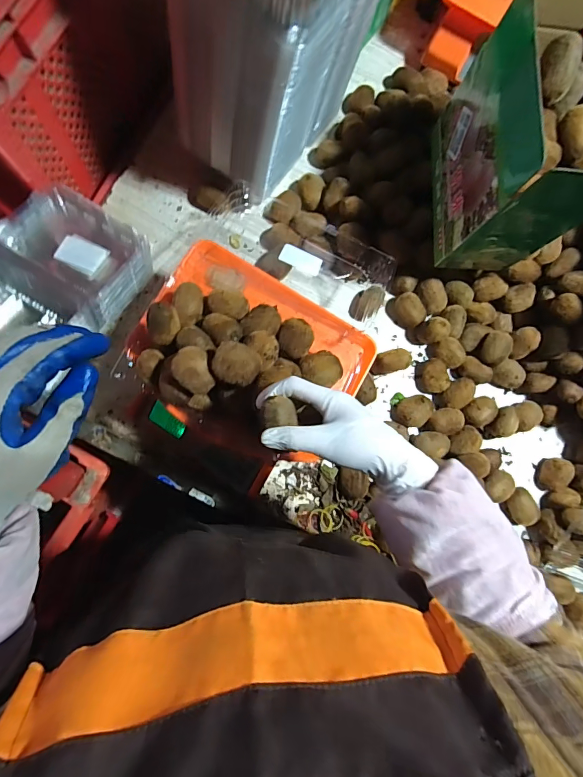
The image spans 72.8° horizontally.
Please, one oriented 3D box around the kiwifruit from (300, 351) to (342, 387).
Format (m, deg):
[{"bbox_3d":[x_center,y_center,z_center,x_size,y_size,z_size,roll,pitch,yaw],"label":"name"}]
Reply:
[{"bbox_3d":[0.036,-0.023,0.489,0.050,0.048,0.047,1,83,-6],"label":"kiwifruit"}]

